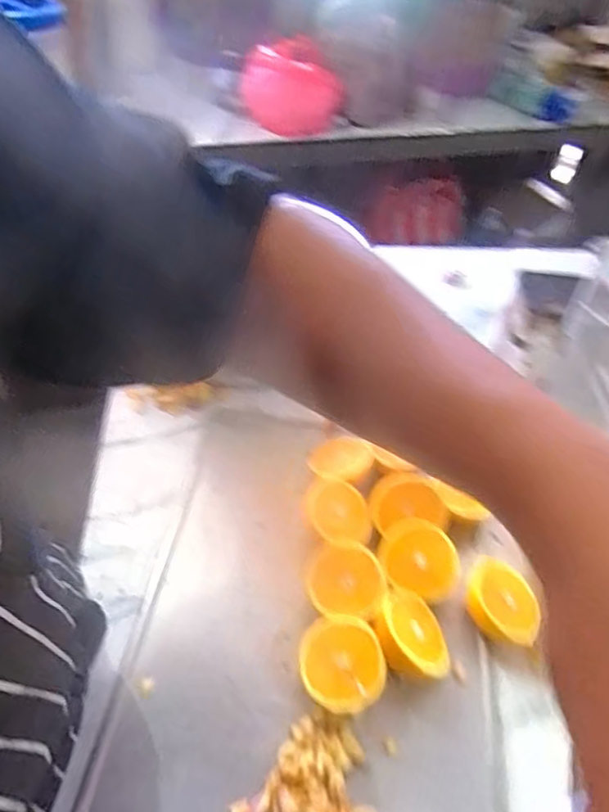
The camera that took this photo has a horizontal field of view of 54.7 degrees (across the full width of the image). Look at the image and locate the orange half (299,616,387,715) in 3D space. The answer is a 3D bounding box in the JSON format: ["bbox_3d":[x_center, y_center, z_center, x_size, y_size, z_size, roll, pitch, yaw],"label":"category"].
[{"bbox_3d":[0.033,0.229,0.520,0.070,0.039,0.077,1,43,-1],"label":"orange half"}]

